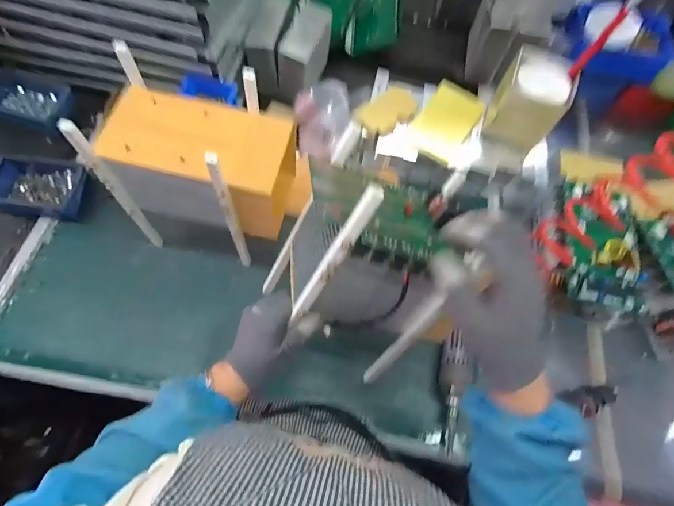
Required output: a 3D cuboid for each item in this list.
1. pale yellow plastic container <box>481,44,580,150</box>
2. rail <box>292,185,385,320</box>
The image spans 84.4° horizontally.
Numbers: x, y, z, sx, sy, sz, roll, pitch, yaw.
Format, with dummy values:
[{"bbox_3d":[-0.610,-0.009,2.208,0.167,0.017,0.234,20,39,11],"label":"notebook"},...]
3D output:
[{"bbox_3d":[0.344,-0.269,0.667,0.114,0.120,0.099,25,68,5],"label":"pale yellow plastic container"},{"bbox_3d":[-0.004,0.006,0.369,0.017,0.174,0.009,42,35,14],"label":"rail"}]

